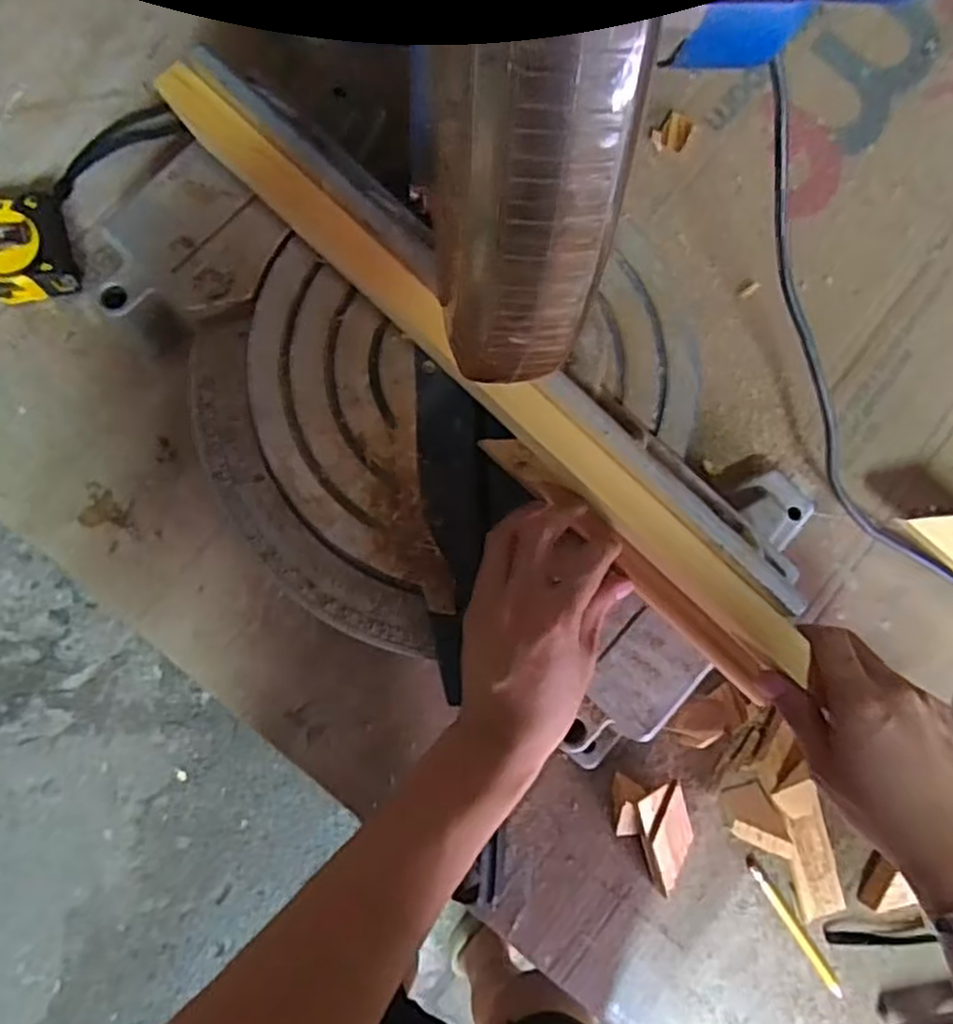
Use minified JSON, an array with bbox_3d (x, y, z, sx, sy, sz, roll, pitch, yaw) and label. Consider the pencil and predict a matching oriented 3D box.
[{"bbox_3d":[0.225,0.294,0.522,0.010,0.006,0.112,-33,86,-8],"label":"pencil"}]

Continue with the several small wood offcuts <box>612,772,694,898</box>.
[{"bbox_3d":[0.126,0.221,0.509,0.052,0.032,0.076,-6,83,-5],"label":"several small wood offcuts"}]

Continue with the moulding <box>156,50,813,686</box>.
[{"bbox_3d":[0.000,-0.093,0.439,0.498,0.053,0.039,43,81,4],"label":"moulding"}]

